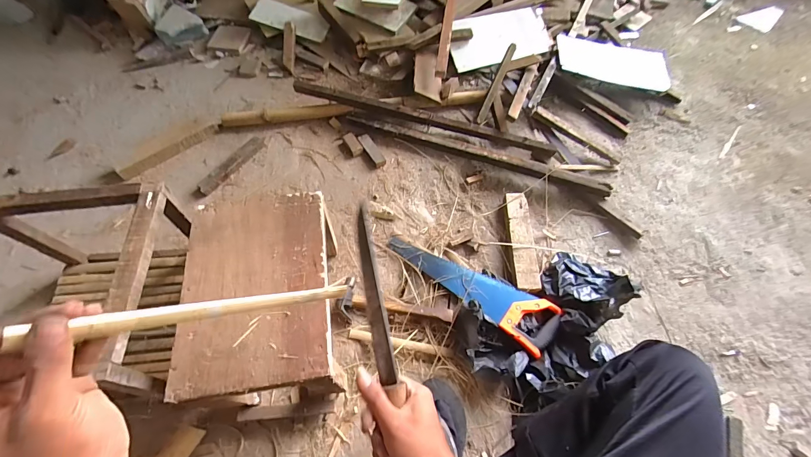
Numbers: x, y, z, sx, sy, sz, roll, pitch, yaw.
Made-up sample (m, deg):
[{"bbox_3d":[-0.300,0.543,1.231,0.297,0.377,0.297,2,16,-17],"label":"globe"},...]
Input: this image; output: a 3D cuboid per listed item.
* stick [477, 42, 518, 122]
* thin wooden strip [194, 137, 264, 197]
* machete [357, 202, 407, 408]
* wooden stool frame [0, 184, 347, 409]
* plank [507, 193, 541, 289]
[{"bbox_3d":[0.269,-0.428,1.059,0.026,0.028,0.262,23,84,10],"label":"stick"},{"bbox_3d":[-0.459,-0.166,0.940,0.045,0.020,0.220,28,62,12],"label":"thin wooden strip"},{"bbox_3d":[-0.034,0.136,0.435,0.034,0.027,0.355,-6,68,-7],"label":"machete"},{"bbox_3d":[-0.419,0.121,0.616,0.588,0.227,0.333,-3,60,-3],"label":"wooden stool frame"},{"bbox_3d":[0.287,0.030,0.880,0.068,0.039,0.269,3,60,-2],"label":"plank"}]

